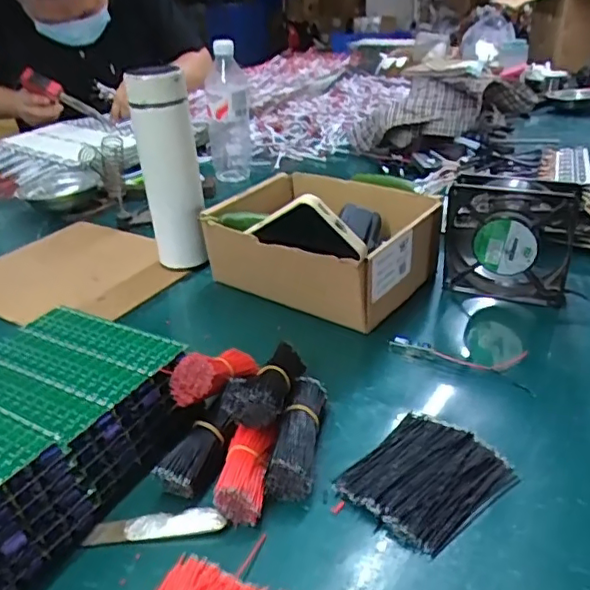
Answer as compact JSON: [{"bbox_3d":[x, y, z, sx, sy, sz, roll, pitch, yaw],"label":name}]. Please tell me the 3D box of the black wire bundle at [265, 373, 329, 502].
[{"bbox_3d":[0.005,0.103,0.431,0.029,0.031,0.102,1,27,12],"label":"black wire bundle"}]

